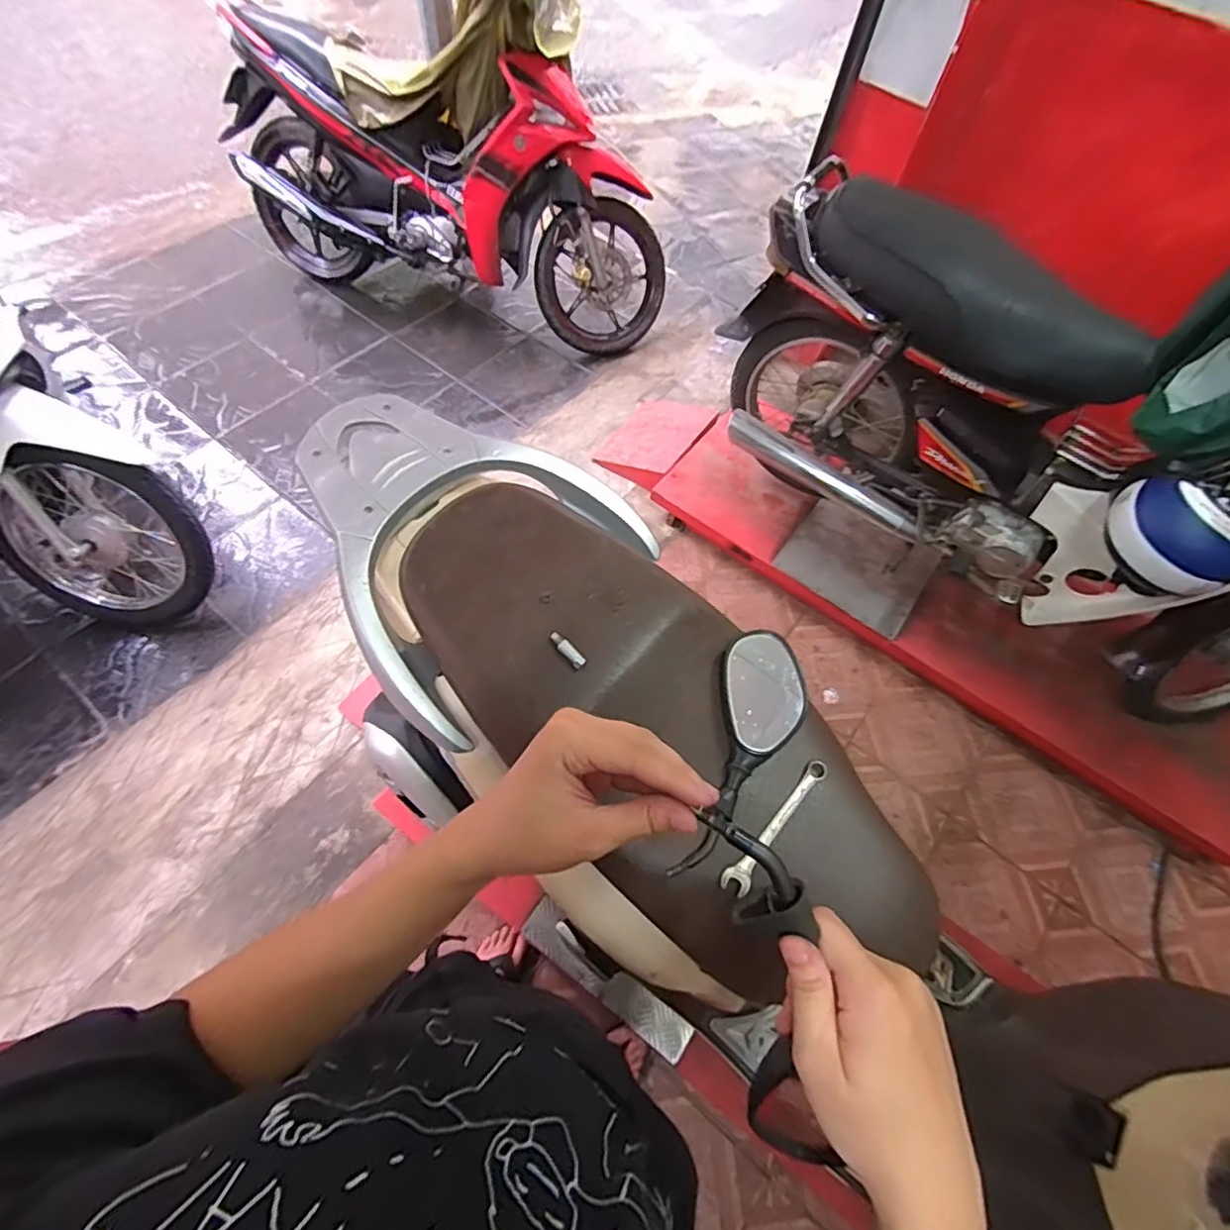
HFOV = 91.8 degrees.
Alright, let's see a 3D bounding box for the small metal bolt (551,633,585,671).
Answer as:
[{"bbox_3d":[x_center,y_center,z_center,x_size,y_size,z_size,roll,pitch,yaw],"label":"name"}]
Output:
[{"bbox_3d":[-0.051,0.038,0.637,0.046,0.008,0.015,41,67,18],"label":"small metal bolt"}]

